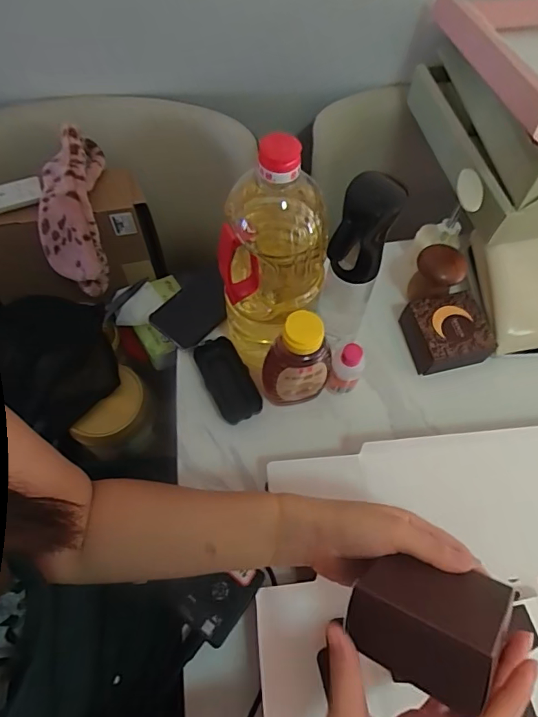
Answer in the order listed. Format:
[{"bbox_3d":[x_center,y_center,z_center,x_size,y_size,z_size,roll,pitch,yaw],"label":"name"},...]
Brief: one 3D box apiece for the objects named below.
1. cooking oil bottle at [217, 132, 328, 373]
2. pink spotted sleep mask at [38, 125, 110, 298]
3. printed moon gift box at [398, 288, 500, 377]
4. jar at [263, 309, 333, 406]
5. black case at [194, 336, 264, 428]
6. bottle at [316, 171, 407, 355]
[{"bbox_3d":[0.004,-0.095,0.480,0.104,0.280,0.108,10,64,3],"label":"cooking oil bottle"},{"bbox_3d":[-0.276,-0.207,0.644,0.079,0.075,0.224,-1,94,-2],"label":"pink spotted sleep mask"},{"bbox_3d":[0.227,-0.031,0.594,0.098,0.056,0.089,-10,65,-6],"label":"printed moon gift box"},{"bbox_3d":[0.032,0.007,0.506,0.069,0.151,0.046,-18,66,-10],"label":"jar"},{"bbox_3d":[-0.051,0.026,0.566,0.052,0.020,0.113,-23,67,-12],"label":"black case"},{"bbox_3d":[0.092,-0.086,0.505,0.059,0.234,0.065,20,65,8],"label":"bottle"}]

